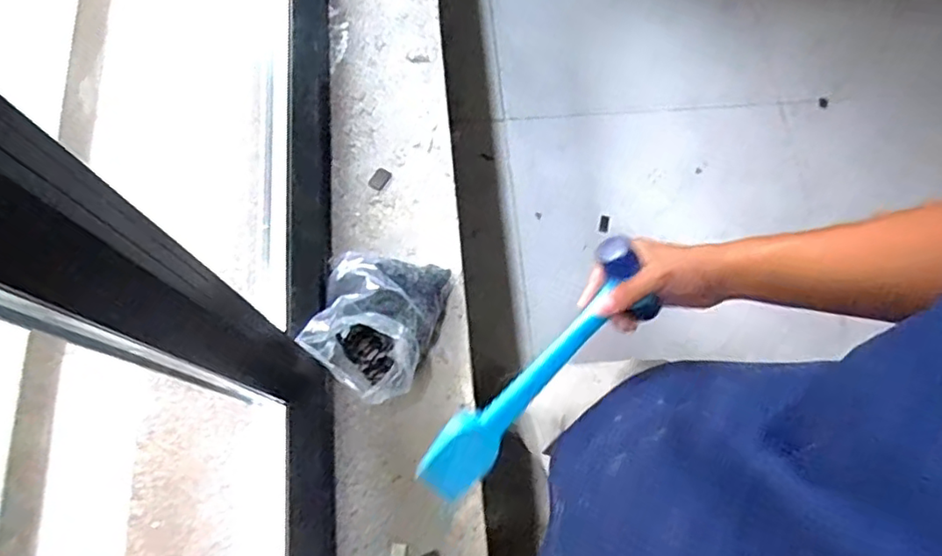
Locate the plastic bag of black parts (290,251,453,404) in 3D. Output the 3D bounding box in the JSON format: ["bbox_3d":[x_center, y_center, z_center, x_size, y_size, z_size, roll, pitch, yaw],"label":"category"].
[{"bbox_3d":[-0.124,0.060,0.789,0.157,0.105,0.197,10,71,2],"label":"plastic bag of black parts"}]

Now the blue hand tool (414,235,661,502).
[{"bbox_3d":[0.072,0.093,0.574,0.079,0.052,0.292,41,82,10],"label":"blue hand tool"}]

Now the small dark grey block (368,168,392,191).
[{"bbox_3d":[-0.138,-0.150,0.905,0.024,0.004,0.035,32,73,9],"label":"small dark grey block"}]

